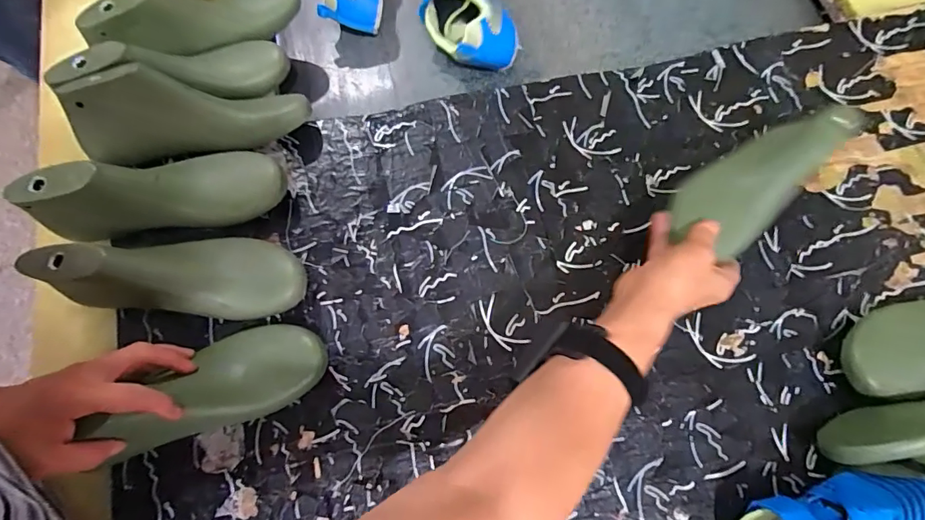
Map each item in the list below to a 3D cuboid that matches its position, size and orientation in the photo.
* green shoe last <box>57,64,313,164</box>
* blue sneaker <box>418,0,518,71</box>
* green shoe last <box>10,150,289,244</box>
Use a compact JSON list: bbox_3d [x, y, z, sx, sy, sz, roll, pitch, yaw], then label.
[{"bbox_3d":[-0.288,-0.156,0.494,0.233,0.078,0.069,-13,72,-5],"label":"green shoe last"},{"bbox_3d":[-0.007,-0.331,0.618,0.093,0.106,0.203,-17,74,-5],"label":"blue sneaker"},{"bbox_3d":[-0.298,-0.071,0.462,0.233,0.073,0.075,-10,71,-17],"label":"green shoe last"}]

